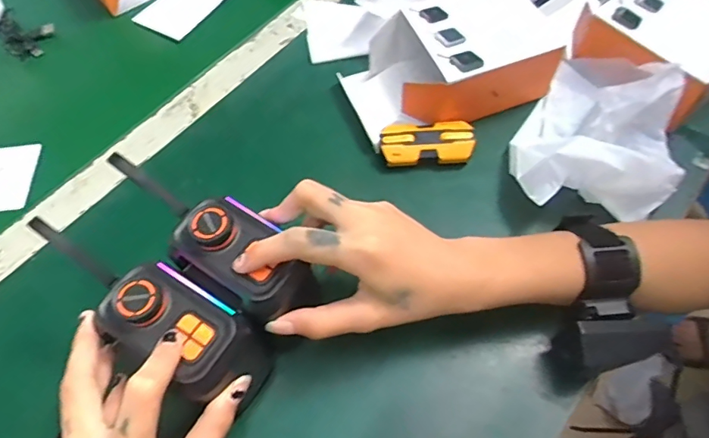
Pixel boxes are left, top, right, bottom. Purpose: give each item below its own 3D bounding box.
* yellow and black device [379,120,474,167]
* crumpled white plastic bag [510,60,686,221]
[{"bbox_3d":[0.063,-0.066,0.419,0.077,0.014,0.039,0,76,3],"label":"yellow and black device"},{"bbox_3d":[0.202,-0.073,0.399,0.118,0.094,0.167,18,63,11],"label":"crumpled white plastic bag"}]

